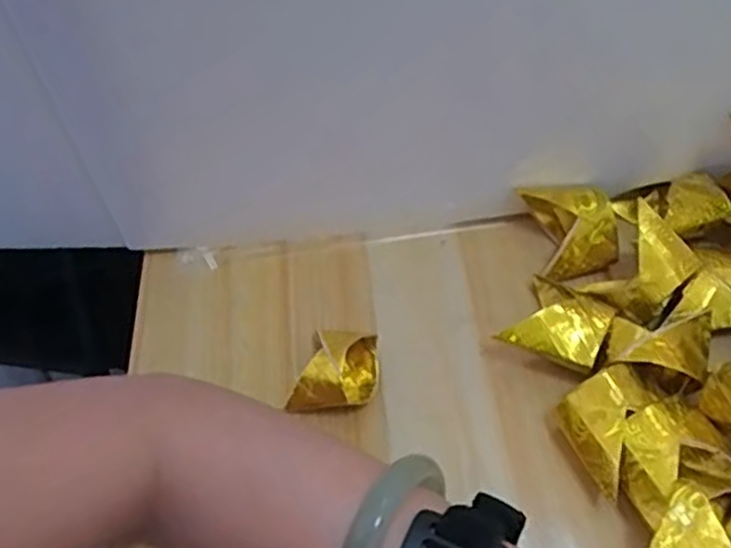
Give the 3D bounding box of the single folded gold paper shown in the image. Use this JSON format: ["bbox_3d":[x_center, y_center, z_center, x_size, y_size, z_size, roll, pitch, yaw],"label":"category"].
[{"bbox_3d":[-0.014,0.050,0.354,0.042,0.035,0.032,-4,50,2],"label":"single folded gold paper"}]

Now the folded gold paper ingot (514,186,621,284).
[{"bbox_3d":[0.112,-0.024,0.400,0.043,0.031,0.047,-7,50,0],"label":"folded gold paper ingot"}]

